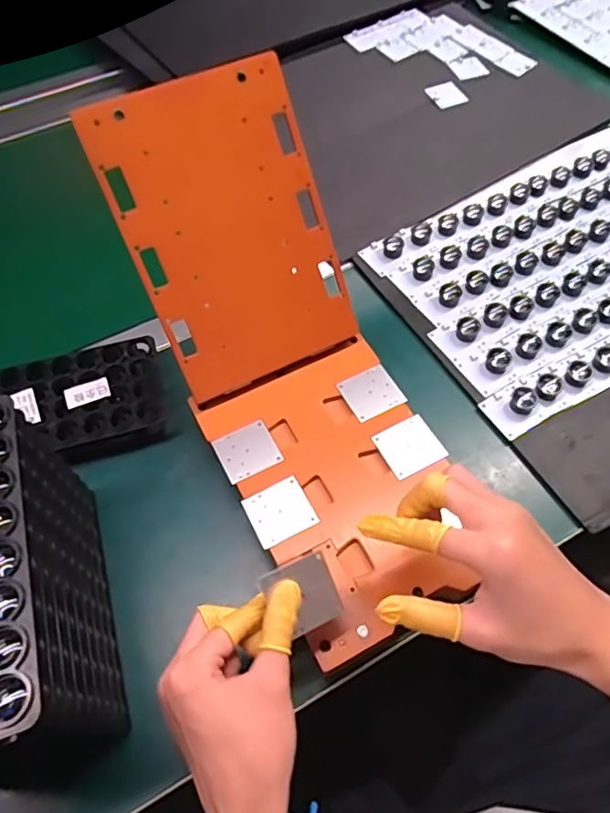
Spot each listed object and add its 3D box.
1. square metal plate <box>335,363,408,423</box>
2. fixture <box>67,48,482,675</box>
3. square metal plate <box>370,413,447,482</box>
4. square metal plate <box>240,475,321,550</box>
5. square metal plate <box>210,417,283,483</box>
[{"bbox_3d":[0.059,-0.013,0.504,0.048,0.004,0.045,-27,64,-12],"label":"square metal plate"},{"bbox_3d":[-0.015,-0.061,0.428,0.172,0.192,0.346,-22,63,-10],"label":"fixture"},{"bbox_3d":[0.086,0.033,0.468,0.048,0.004,0.044,-26,64,-12],"label":"square metal plate"},{"bbox_3d":[-0.020,0.083,0.450,0.049,0.004,0.046,-26,61,-13],"label":"square metal plate"},{"bbox_3d":[-0.048,0.037,0.477,0.048,0.004,0.045,-25,61,-13],"label":"square metal plate"}]

